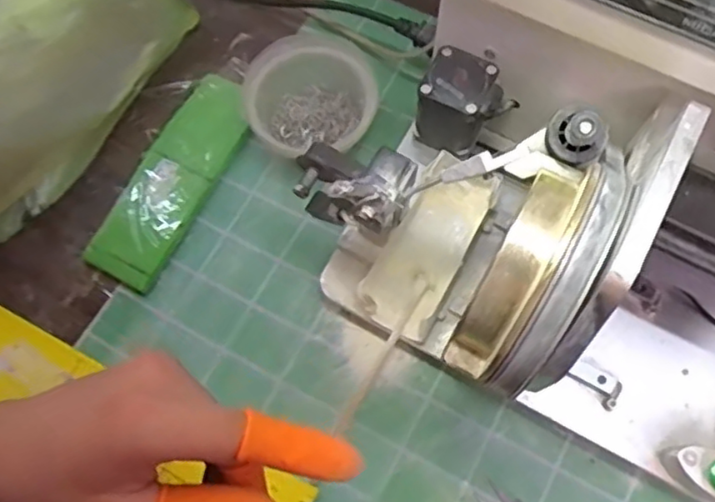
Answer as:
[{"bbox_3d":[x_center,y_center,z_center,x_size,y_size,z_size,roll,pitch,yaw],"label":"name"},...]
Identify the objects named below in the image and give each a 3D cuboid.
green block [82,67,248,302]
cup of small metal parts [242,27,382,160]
[{"bbox_3d":[-0.140,-0.058,0.503,0.056,0.022,0.178,24,74,9],"label":"green block"},{"bbox_3d":[-0.034,-0.126,0.505,0.099,0.056,0.096,0,72,1],"label":"cup of small metal parts"}]

